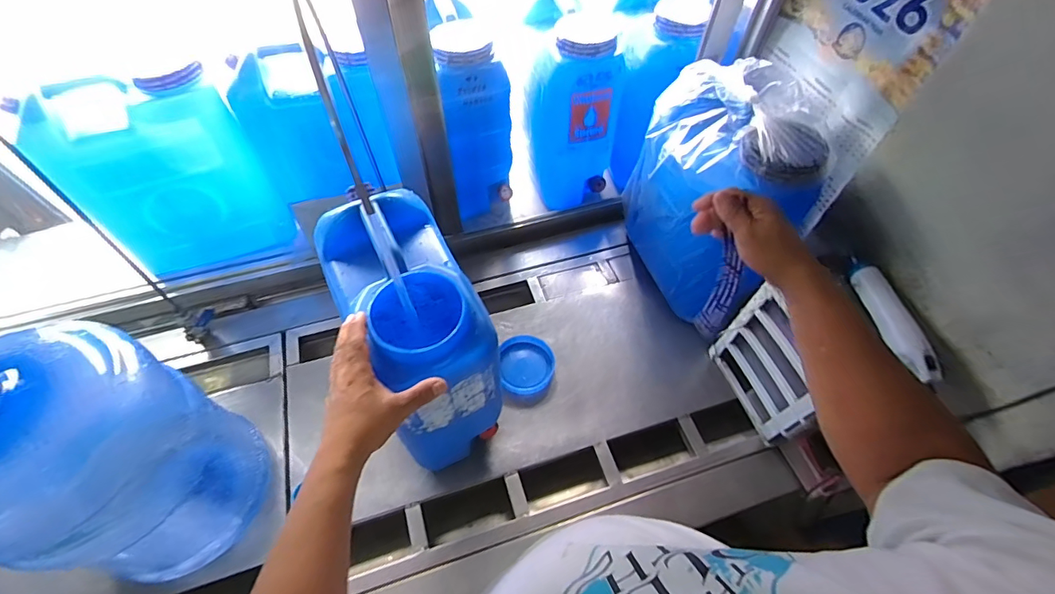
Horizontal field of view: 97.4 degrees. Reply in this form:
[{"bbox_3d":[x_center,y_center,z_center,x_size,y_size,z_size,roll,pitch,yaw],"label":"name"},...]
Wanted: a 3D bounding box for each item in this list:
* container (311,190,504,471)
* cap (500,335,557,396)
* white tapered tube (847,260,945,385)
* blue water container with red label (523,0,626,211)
[{"bbox_3d":[-0.160,0.063,0.692,0.172,0.357,0.273,-23,59,-15],"label":"container"},{"bbox_3d":[0.000,0.133,0.906,0.104,0.034,0.110,0,56,0],"label":"cap"},{"bbox_3d":[0.525,0.026,0.666,0.028,0.034,0.200,-6,56,-4],"label":"white tapered tube"},{"bbox_3d":[0.090,-0.434,1.059,0.186,0.376,0.253,-8,56,-5],"label":"blue water container with red label"}]

